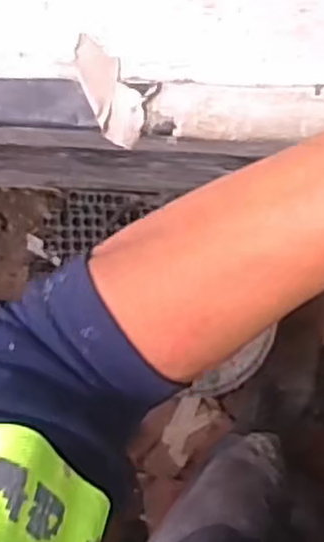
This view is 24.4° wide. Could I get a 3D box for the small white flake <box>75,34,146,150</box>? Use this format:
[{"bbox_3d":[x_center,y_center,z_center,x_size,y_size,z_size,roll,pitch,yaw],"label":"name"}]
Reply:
[{"bbox_3d":[-0.027,-0.094,0.386,0.025,0.004,0.059,-24,89,10],"label":"small white flake"}]

